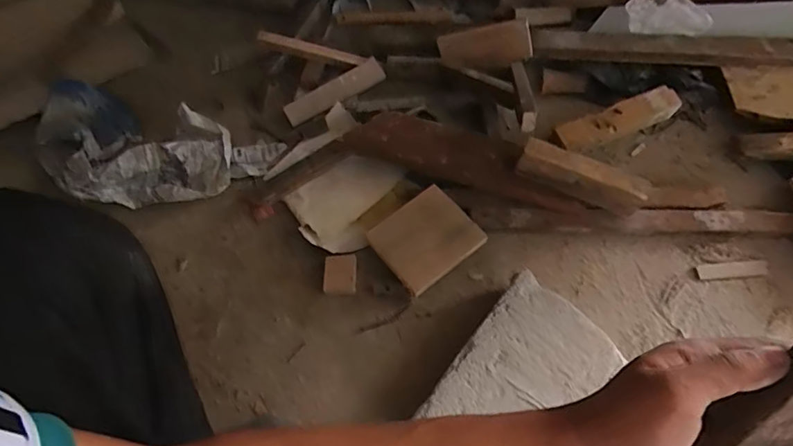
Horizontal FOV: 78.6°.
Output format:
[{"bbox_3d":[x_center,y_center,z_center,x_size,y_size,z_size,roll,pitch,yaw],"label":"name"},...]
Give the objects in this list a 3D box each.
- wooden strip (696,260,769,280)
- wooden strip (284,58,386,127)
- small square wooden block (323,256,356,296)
[{"bbox_3d":[0.453,0.064,0.655,0.091,0.005,0.020,-5,64,1],"label":"wooden strip"},{"bbox_3d":[-0.101,-0.217,0.796,0.176,0.017,0.047,-29,66,-10],"label":"wooden strip"},{"bbox_3d":[-0.078,0.071,0.677,0.044,0.008,0.056,-1,65,3],"label":"small square wooden block"}]

